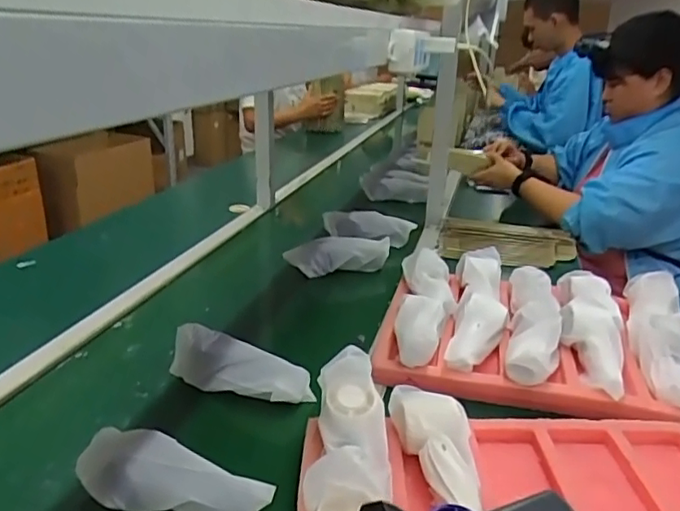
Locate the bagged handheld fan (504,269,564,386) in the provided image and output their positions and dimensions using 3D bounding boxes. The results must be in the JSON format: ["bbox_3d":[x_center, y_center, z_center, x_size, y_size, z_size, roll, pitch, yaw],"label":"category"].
[{"bbox_3d":[0.282,0.096,0.830,0.070,0.056,0.278,9,23,15],"label":"bagged handheld fan"}]

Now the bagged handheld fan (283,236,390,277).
[{"bbox_3d":[-0.004,-0.001,1.091,0.193,0.068,0.053,-1,22,-11],"label":"bagged handheld fan"}]

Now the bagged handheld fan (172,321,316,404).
[{"bbox_3d":[-0.124,0.139,0.721,0.186,0.069,0.054,11,23,18],"label":"bagged handheld fan"}]

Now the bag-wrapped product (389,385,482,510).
[{"bbox_3d":[0.102,0.189,0.583,0.065,0.043,0.160,-6,36,-18],"label":"bag-wrapped product"}]

